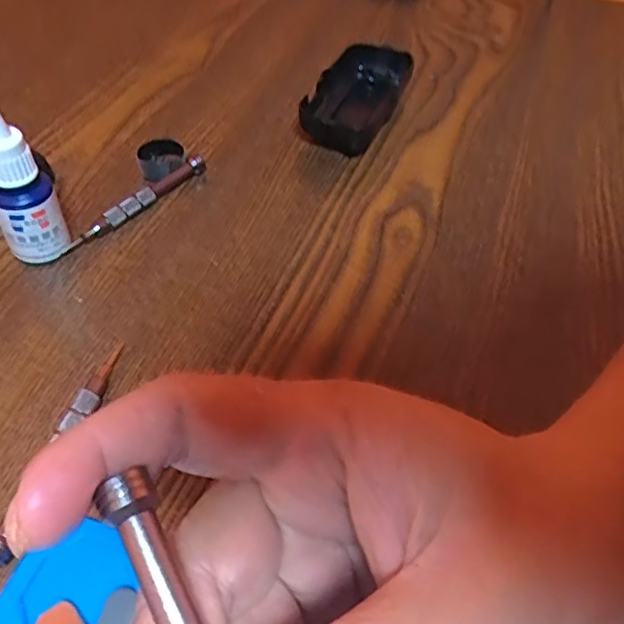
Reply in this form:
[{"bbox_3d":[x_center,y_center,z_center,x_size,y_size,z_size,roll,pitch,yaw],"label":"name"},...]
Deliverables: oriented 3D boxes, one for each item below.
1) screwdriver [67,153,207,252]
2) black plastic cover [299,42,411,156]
[{"bbox_3d":[-0.101,-0.065,0.357,0.012,0.010,0.102,31,54,21],"label":"screwdriver"},{"bbox_3d":[0.028,-0.146,0.421,0.050,0.030,0.103,20,51,13],"label":"black plastic cover"}]

